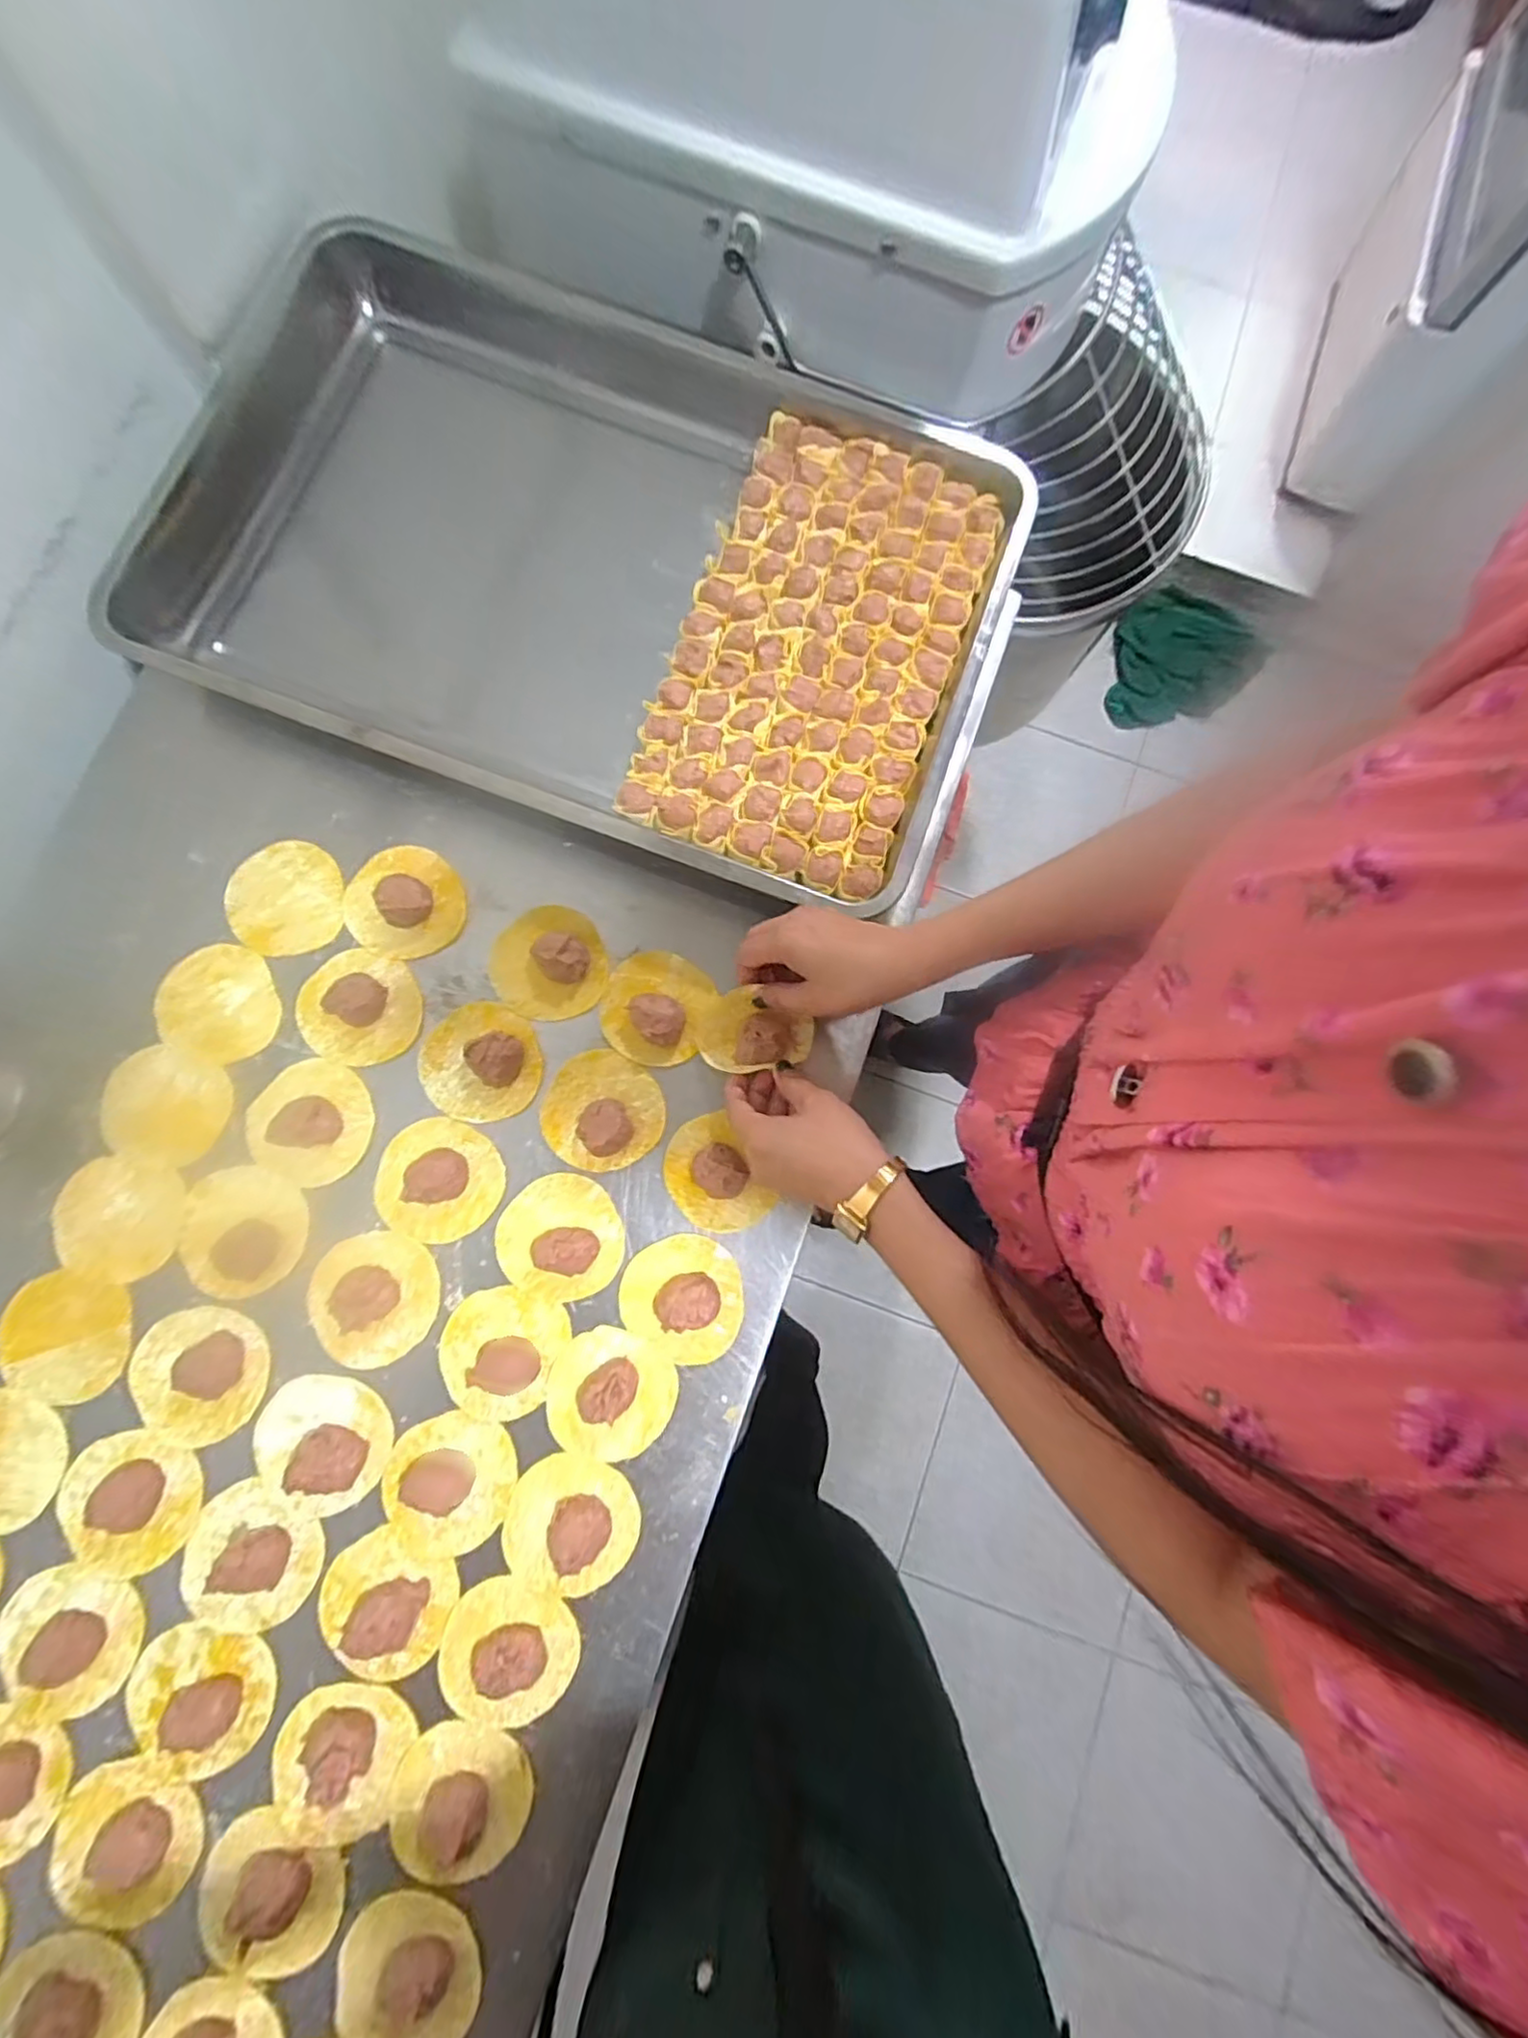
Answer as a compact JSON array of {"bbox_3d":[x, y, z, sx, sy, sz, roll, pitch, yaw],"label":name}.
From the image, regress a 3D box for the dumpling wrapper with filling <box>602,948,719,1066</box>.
[{"bbox_3d":[-0.078,-0.011,0.481,0.073,0.023,0.079,0,81,-2],"label":"dumpling wrapper with filling"}]

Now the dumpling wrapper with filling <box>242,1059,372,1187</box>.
[{"bbox_3d":[-0.305,0.069,0.454,0.076,0.016,0.077,0,81,-2],"label":"dumpling wrapper with filling"}]

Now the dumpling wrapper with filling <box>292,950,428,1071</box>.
[{"bbox_3d":[-0.284,-0.011,0.470,0.082,0.017,0.078,0,81,-2],"label":"dumpling wrapper with filling"}]

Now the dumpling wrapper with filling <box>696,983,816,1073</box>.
[{"bbox_3d":[-0.006,0.008,0.471,0.080,0.033,0.052,2,76,-1],"label":"dumpling wrapper with filling"}]

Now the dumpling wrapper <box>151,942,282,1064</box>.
[{"bbox_3d":[-0.375,-0.011,0.472,0.076,0.004,0.076,2,78,-9],"label":"dumpling wrapper"}]

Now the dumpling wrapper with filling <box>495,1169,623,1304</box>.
[{"bbox_3d":[-0.137,0.146,0.450,0.080,0.022,0.079,0,81,-2],"label":"dumpling wrapper with filling"}]

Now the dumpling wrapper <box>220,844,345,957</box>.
[{"bbox_3d":[-0.342,-0.085,0.486,0.078,0.004,0.078,0,83,-4],"label":"dumpling wrapper"}]

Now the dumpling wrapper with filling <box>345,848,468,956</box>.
[{"bbox_3d":[-0.257,-0.085,0.483,0.080,0.019,0.077,0,81,-2],"label":"dumpling wrapper with filling"}]

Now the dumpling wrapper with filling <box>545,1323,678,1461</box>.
[{"bbox_3d":[-0.101,0.244,0.436,0.079,0.022,0.076,0,81,-2],"label":"dumpling wrapper with filling"}]

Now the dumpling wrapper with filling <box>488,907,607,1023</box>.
[{"bbox_3d":[-0.154,-0.043,0.478,0.080,0.021,0.079,0,81,-2],"label":"dumpling wrapper with filling"}]

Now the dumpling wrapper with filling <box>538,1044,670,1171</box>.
[{"bbox_3d":[-0.113,0.062,0.467,0.082,0.019,0.078,0,81,-2],"label":"dumpling wrapper with filling"}]

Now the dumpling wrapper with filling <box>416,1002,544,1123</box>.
[{"bbox_3d":[-0.198,0.027,0.468,0.083,0.025,0.079,1,81,-2],"label":"dumpling wrapper with filling"}]

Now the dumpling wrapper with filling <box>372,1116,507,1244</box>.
[{"bbox_3d":[-0.218,0.108,0.452,0.080,0.027,0.077,0,81,-2],"label":"dumpling wrapper with filling"}]

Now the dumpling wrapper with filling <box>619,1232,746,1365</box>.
[{"bbox_3d":[-0.053,0.184,0.452,0.081,0.022,0.075,0,81,-2],"label":"dumpling wrapper with filling"}]

